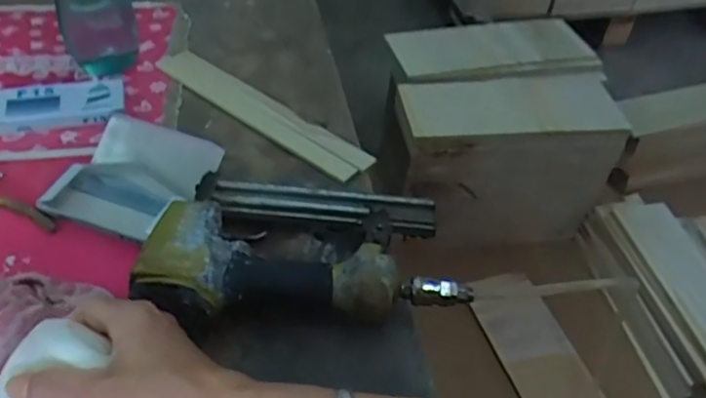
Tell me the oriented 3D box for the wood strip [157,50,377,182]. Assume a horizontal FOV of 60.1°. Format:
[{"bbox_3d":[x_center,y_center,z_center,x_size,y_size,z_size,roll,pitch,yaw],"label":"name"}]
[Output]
[{"bbox_3d":[-0.100,-0.099,0.645,0.276,0.010,0.045,32,52,23],"label":"wood strip"}]

